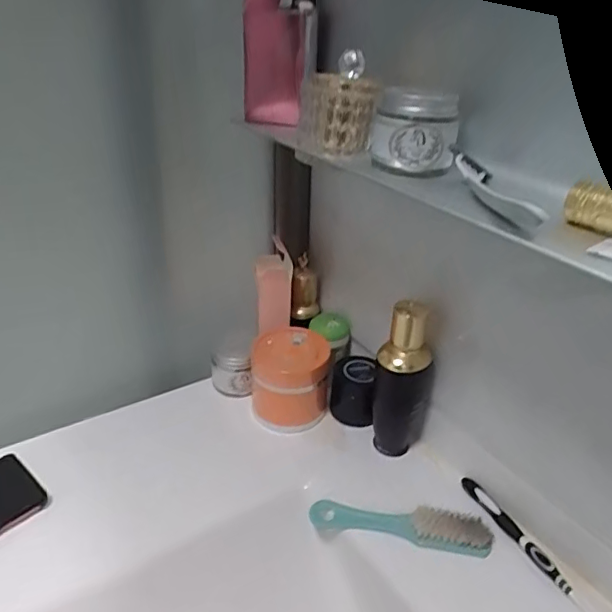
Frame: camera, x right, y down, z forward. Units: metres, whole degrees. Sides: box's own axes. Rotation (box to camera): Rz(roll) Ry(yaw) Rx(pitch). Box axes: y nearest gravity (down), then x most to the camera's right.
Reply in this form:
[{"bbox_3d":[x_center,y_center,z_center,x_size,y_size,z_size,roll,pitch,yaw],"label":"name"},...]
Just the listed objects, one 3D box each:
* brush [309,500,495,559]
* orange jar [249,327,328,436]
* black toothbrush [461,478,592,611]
[{"bbox_3d":[0.084,0.196,0.499,0.157,0.022,0.031,9,31,12],"label":"brush"},{"bbox_3d":[-0.019,0.081,0.620,0.083,0.084,0.085,1,30,-1],"label":"orange jar"},{"bbox_3d":[0.196,0.209,0.470,0.016,0.010,0.185,-12,33,-23],"label":"black toothbrush"}]

